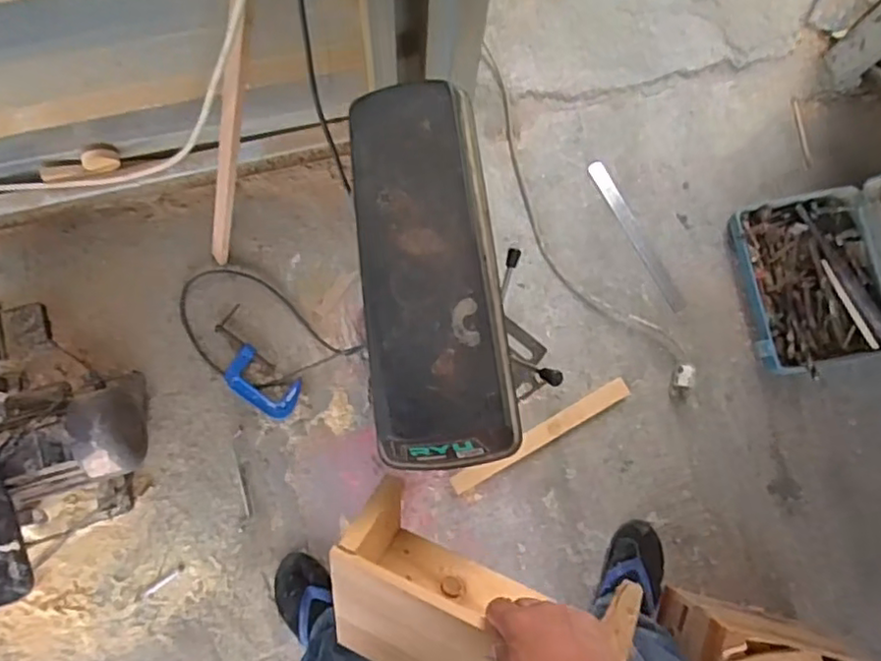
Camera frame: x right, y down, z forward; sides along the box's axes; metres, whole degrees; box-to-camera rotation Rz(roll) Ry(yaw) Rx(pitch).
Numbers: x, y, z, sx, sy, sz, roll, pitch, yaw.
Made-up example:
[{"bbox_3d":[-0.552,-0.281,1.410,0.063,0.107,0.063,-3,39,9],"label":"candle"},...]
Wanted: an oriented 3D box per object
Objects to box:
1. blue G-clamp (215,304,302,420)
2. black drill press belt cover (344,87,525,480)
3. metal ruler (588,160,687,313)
[{"bbox_3d":[-0.337,0.069,1.167,0.204,0.021,0.101,45,83,2],"label":"blue G-clamp"},{"bbox_3d":[-0.009,-0.055,0.638,0.139,0.067,0.374,-6,83,-1],"label":"black drill press belt cover"},{"bbox_3d":[0.381,-0.184,1.252,0.033,0.007,0.325,-29,86,-2],"label":"metal ruler"}]

